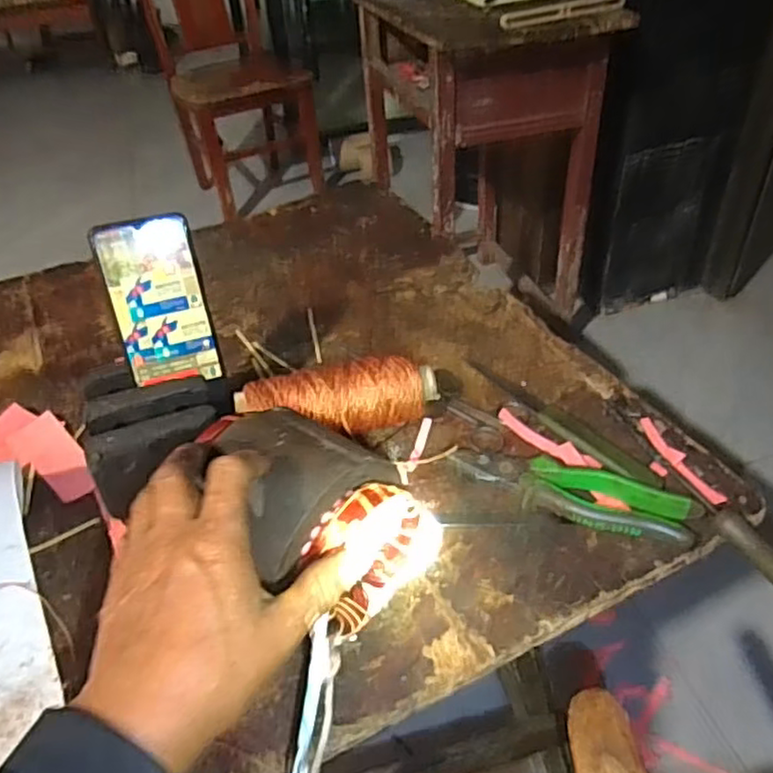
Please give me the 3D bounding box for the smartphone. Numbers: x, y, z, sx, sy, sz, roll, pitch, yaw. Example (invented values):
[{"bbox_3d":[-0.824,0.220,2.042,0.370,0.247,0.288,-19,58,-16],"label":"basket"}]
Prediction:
[{"bbox_3d":[-0.192,-0.071,0.555,0.076,0.140,0.006,-14,18,-15],"label":"smartphone"}]

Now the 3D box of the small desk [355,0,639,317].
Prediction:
[{"bbox_3d":[0.211,-0.509,1.546,0.379,0.714,0.544,-15,42,-12],"label":"small desk"}]

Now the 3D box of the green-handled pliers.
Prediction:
[{"bbox_3d":[0.146,0.086,0.525,0.188,0.022,0.046,14,44,20],"label":"green-handled pliers"}]

